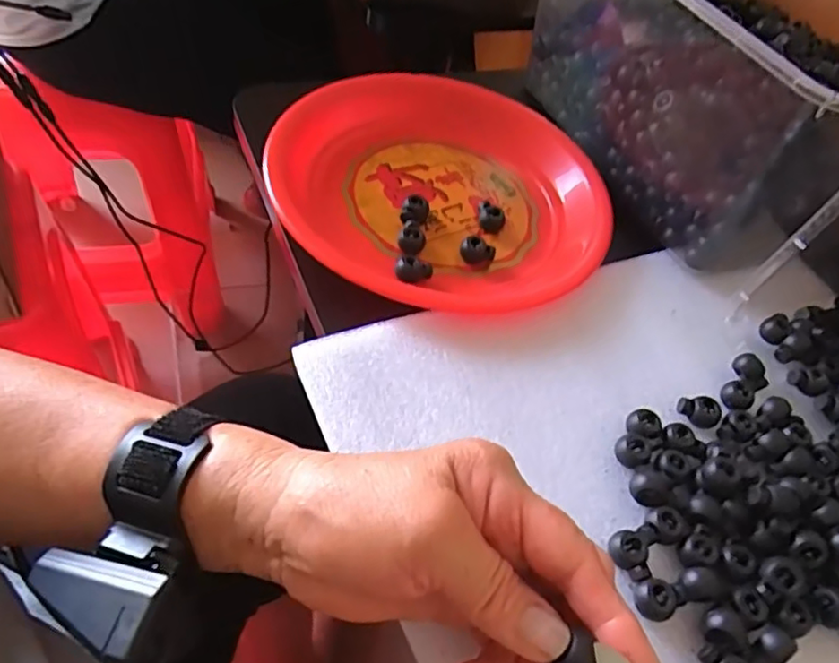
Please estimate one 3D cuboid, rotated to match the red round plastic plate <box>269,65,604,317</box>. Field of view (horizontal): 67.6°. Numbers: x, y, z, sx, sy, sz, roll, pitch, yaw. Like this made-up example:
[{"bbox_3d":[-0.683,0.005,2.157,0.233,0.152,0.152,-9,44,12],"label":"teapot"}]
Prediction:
[{"bbox_3d":[0.012,-0.101,0.425,0.221,0.036,0.223,6,52,-8],"label":"red round plastic plate"}]

